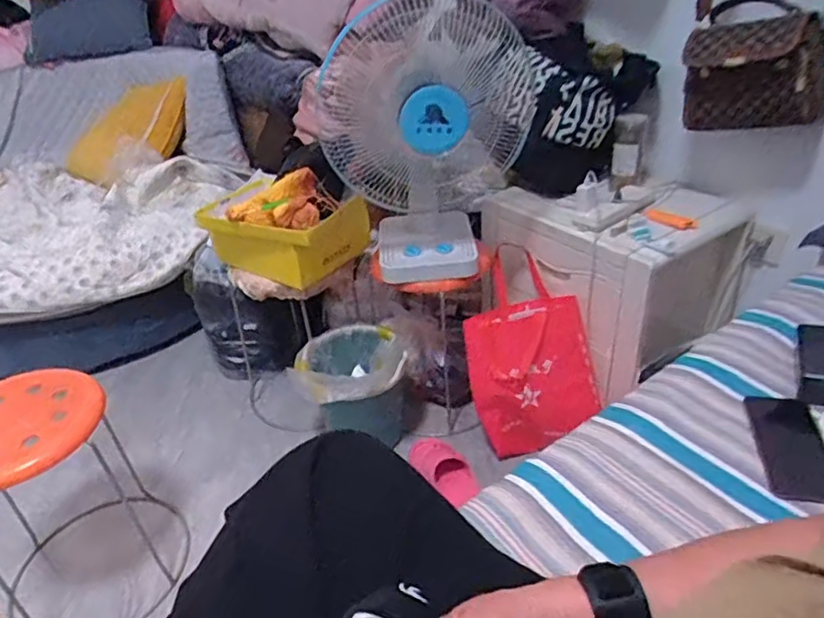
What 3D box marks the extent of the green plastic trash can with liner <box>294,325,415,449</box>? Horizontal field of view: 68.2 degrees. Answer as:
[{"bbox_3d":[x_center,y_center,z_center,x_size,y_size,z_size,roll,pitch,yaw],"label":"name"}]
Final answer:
[{"bbox_3d":[-0.119,0.196,1.369,0.229,0.261,0.236,-3,33,2],"label":"green plastic trash can with liner"}]

